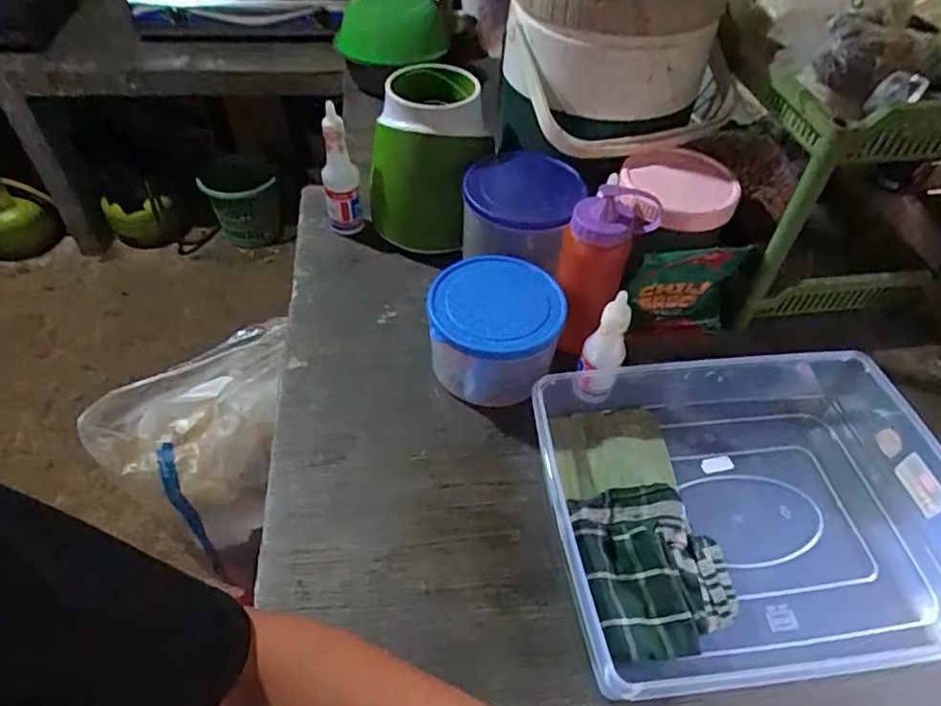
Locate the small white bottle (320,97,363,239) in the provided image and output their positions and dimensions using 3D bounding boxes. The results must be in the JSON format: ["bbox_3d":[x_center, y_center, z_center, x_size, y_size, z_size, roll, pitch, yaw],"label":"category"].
[{"bbox_3d":[-0.164,-0.224,0.747,0.044,0.173,0.043,-9,50,-11],"label":"small white bottle"}]

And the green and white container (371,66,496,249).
[{"bbox_3d":[-0.047,-0.234,0.750,0.124,0.208,0.117,23,52,16],"label":"green and white container"}]

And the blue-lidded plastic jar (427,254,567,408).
[{"bbox_3d":[0.024,-0.019,0.628,0.127,0.114,0.126,1,49,-1],"label":"blue-lidded plastic jar"}]

